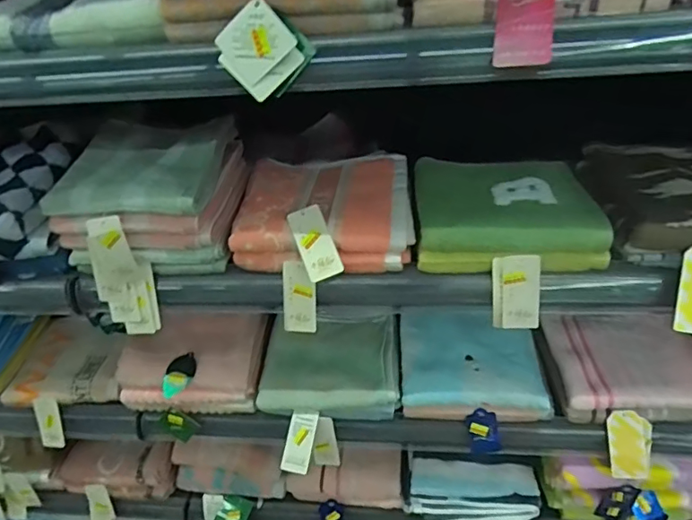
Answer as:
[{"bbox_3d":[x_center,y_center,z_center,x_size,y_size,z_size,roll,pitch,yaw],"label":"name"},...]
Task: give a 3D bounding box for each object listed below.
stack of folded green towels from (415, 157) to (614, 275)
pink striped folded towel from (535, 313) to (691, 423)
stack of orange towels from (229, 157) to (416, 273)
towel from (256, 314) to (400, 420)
[{"bbox_3d":[0.169,-0.051,0.563,0.180,0.057,0.161,-2,35,5],"label":"stack of folded green towels"},{"bbox_3d":[0.369,0.137,0.694,0.198,0.051,0.163,-1,35,6],"label":"pink striped folded towel"},{"bbox_3d":[-0.019,-0.058,0.593,0.185,0.057,0.161,-1,35,7],"label":"stack of orange towels"},{"bbox_3d":[-0.020,0.150,0.732,0.186,0.045,0.147,-2,35,6],"label":"towel"}]

